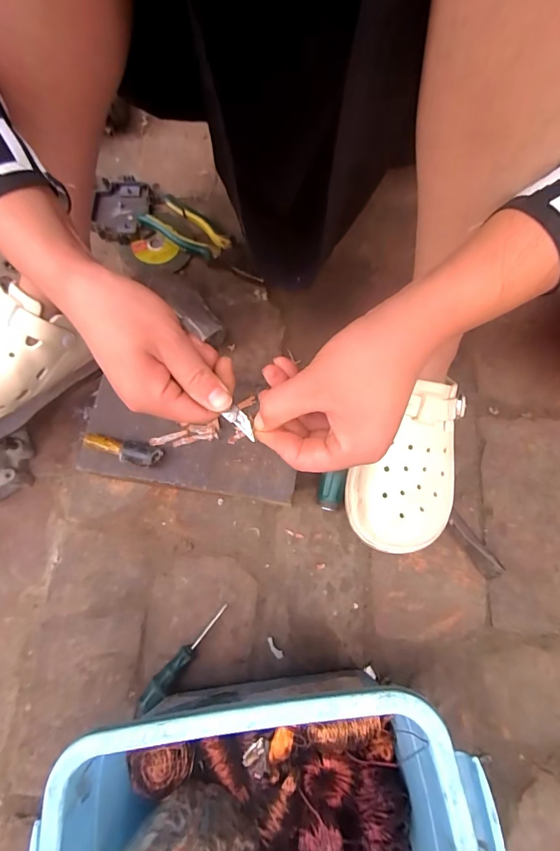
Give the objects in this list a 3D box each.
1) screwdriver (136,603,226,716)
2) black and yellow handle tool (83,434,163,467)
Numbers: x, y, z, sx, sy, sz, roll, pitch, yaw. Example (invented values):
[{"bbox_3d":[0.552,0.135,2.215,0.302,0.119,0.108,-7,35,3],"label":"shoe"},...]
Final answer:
[{"bbox_3d":[-0.097,0.236,0.416,0.019,0.023,0.118,40,78,12],"label":"screwdriver"},{"bbox_3d":[-0.161,0.025,0.411,0.080,0.025,0.021,11,74,5],"label":"black and yellow handle tool"}]

